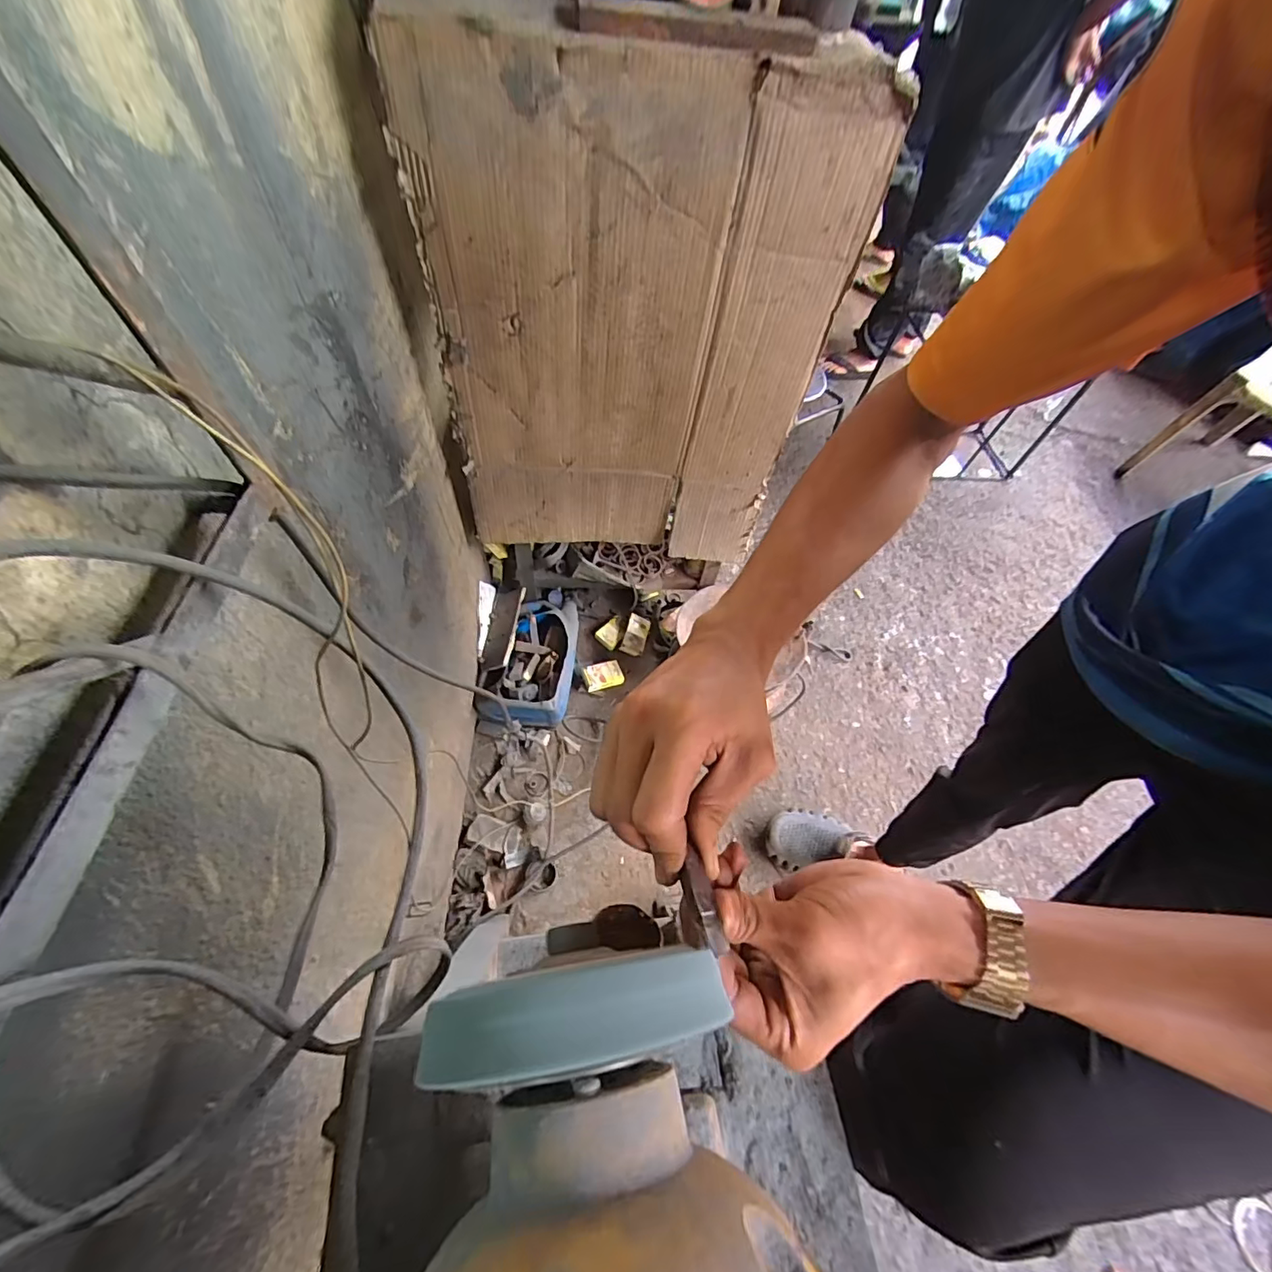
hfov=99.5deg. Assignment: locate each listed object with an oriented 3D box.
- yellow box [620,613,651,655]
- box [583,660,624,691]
[{"bbox_3d":[0.000,-0.003,1.342,0.055,0.007,0.097,19,83,-9],"label":"yellow box"},{"bbox_3d":[-0.080,0.094,1.298,0.090,0.023,0.067,-13,59,-11],"label":"box"}]

